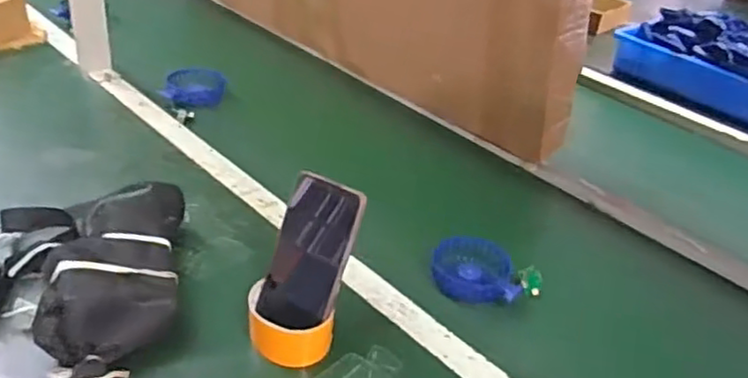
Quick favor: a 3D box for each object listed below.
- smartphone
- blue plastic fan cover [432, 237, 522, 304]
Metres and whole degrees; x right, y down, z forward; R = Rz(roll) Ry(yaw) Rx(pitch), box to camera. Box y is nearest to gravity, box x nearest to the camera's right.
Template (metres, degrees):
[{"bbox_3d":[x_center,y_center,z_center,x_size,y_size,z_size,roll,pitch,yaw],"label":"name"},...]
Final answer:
[{"bbox_3d":[-0.061,0.064,0.646,0.077,0.147,0.013,19,4,16],"label":"smartphone"},{"bbox_3d":[0.114,0.092,0.769,0.092,0.028,0.089,7,33,1],"label":"blue plastic fan cover"}]

